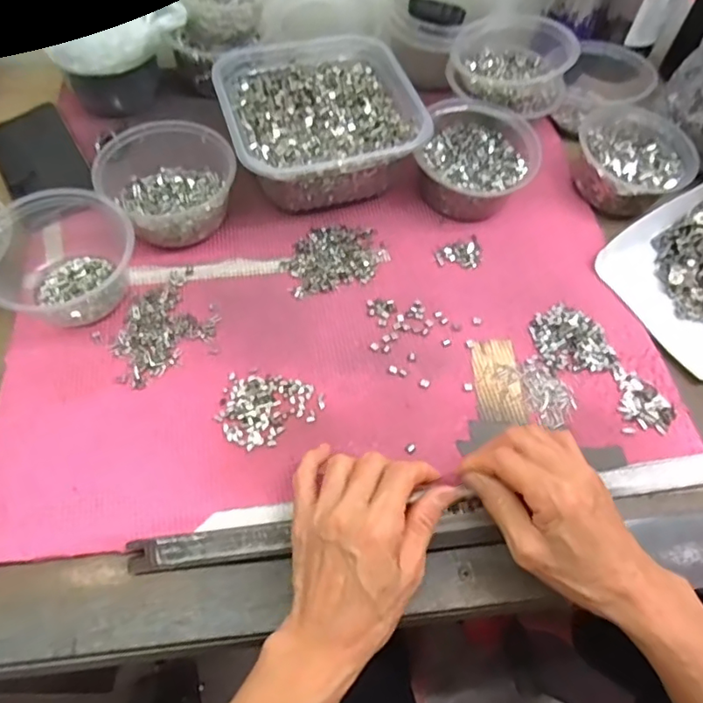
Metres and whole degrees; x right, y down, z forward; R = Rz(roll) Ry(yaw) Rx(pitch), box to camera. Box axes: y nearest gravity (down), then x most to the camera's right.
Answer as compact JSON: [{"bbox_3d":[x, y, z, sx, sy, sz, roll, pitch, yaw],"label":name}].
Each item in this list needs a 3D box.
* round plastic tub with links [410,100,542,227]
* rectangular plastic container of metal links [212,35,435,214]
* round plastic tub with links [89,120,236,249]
[{"bbox_3d":[0.117,-0.178,0.534,0.102,0.064,0.115,15,60,4],"label":"round plastic tub with links"},{"bbox_3d":[-0.035,-0.217,0.538,0.165,0.073,0.177,-16,63,-13],"label":"rectangular plastic container of metal links"},{"bbox_3d":[-0.158,-0.146,0.499,0.108,0.058,0.103,2,60,-3],"label":"round plastic tub with links"}]

